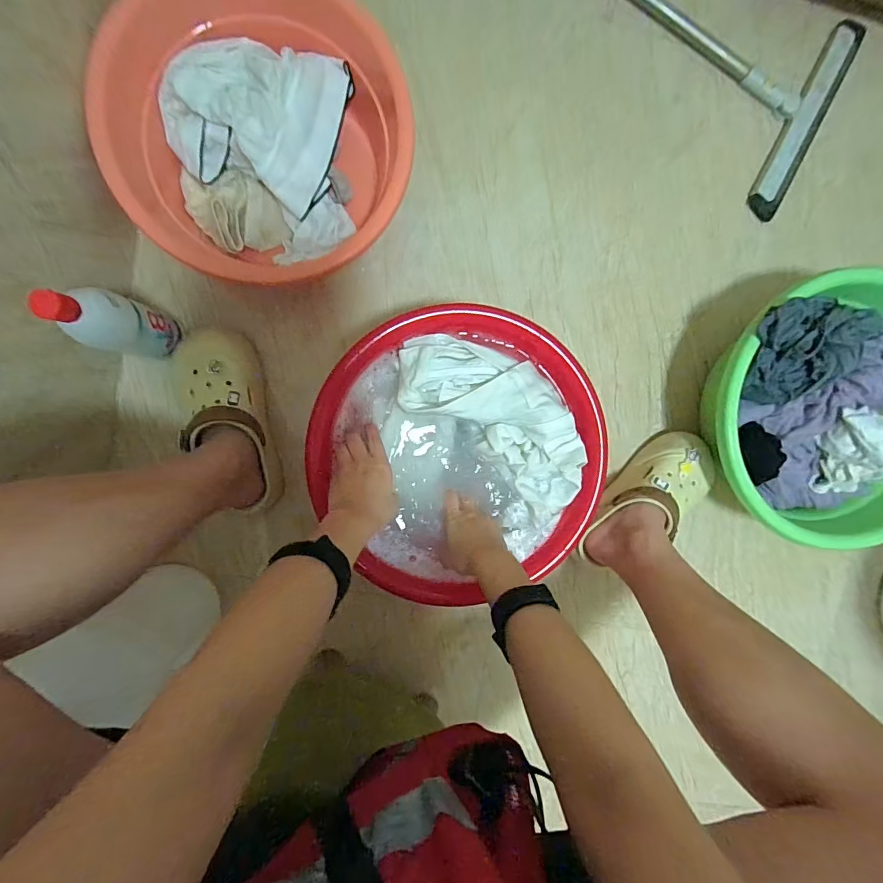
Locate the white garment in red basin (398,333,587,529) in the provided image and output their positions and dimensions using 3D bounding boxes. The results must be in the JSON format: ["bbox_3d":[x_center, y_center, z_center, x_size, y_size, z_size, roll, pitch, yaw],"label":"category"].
[{"bbox_3d":[0.075,-0.029,0.533,0.288,0.058,0.140,41,90,-9],"label":"white garment in red basin"}]

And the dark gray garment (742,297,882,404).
[{"bbox_3d":[0.471,-0.117,0.542,0.145,0.053,0.122,-10,97,-5],"label":"dark gray garment"}]

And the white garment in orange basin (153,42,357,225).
[{"bbox_3d":[-0.229,-0.395,0.511,0.195,0.084,0.171,16,94,-8],"label":"white garment in orange basin"}]

